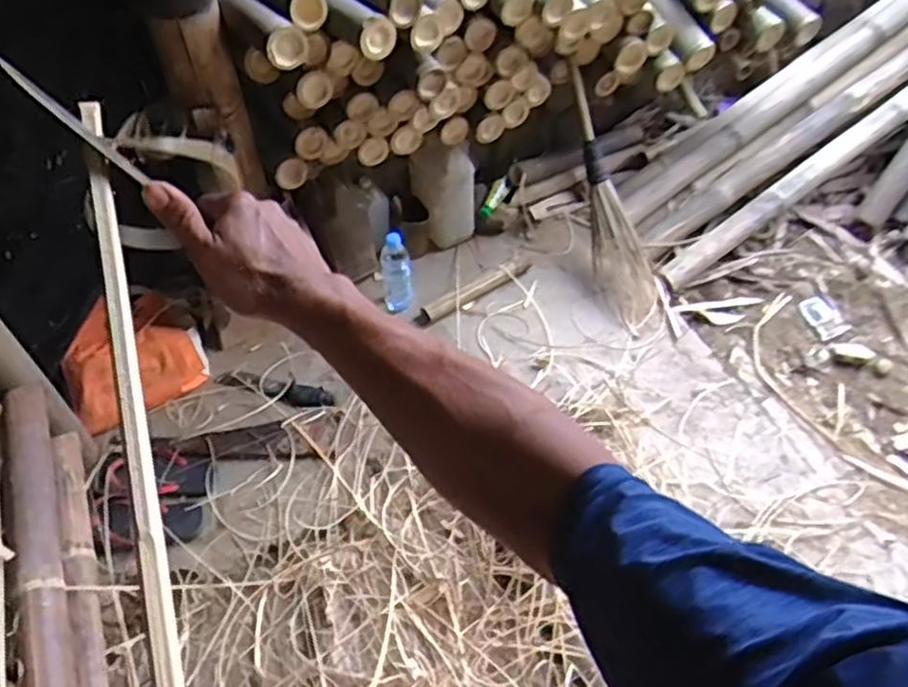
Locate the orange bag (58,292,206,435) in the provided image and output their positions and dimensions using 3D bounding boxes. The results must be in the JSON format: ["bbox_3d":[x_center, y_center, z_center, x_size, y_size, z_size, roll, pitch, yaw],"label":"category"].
[{"bbox_3d":[-0.700,0.036,1.591,0.281,0.165,0.223,-25,56,-17],"label":"orange bag"}]

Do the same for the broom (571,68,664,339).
[{"bbox_3d":[0.383,-0.352,1.798,0.141,0.105,0.651,-17,95,-12],"label":"broom"}]

